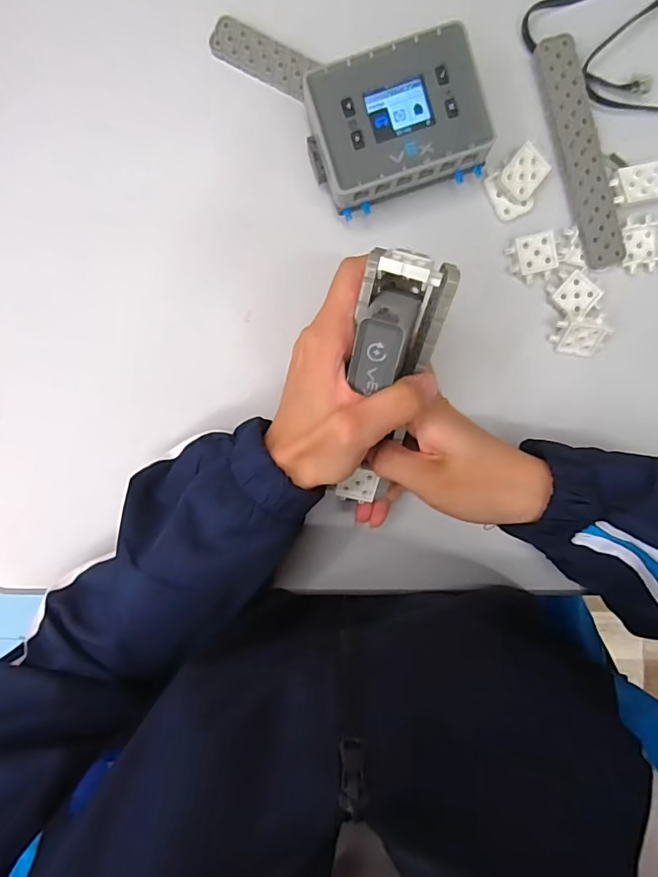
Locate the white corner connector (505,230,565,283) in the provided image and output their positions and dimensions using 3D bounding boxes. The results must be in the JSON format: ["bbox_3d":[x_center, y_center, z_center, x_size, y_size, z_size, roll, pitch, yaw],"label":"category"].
[{"bbox_3d":[0.141,-0.123,0.332,0.033,0.009,0.030,-18,94,2],"label":"white corner connector"}]

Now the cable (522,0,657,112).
[{"bbox_3d":[0.191,-0.264,0.323,0.127,0.012,0.085,3,95,1],"label":"cable"}]

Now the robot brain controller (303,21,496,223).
[{"bbox_3d":[0.040,-0.195,0.312,0.104,0.043,0.077,-17,94,2],"label":"robot brain controller"}]

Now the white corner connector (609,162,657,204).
[{"bbox_3d":[0.208,-0.170,0.327,0.036,0.006,0.024,-8,95,1],"label":"white corner connector"}]

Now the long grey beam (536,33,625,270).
[{"bbox_3d":[0.169,-0.189,0.327,0.028,0.007,0.148,-16,94,2],"label":"long grey beam"}]

